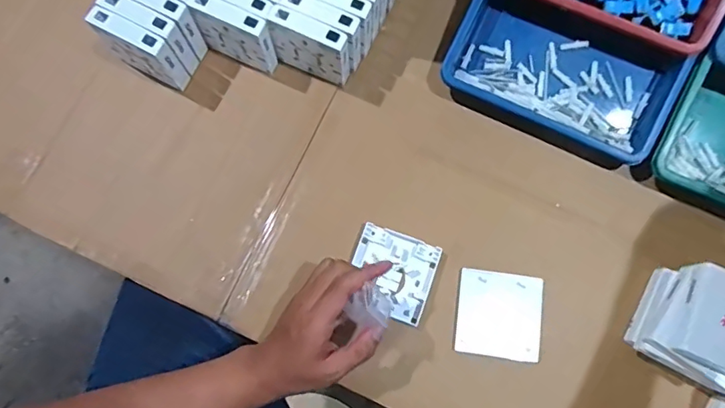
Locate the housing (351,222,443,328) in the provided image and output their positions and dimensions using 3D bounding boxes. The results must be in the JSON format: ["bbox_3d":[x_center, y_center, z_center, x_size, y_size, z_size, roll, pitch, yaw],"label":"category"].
[{"bbox_3d":[0.032,0.074,0.547,0.089,0.008,0.087,21,79,5],"label":"housing"}]

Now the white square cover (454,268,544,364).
[{"bbox_3d":[0.145,0.118,0.538,0.086,0.007,0.087,8,78,2],"label":"white square cover"}]

